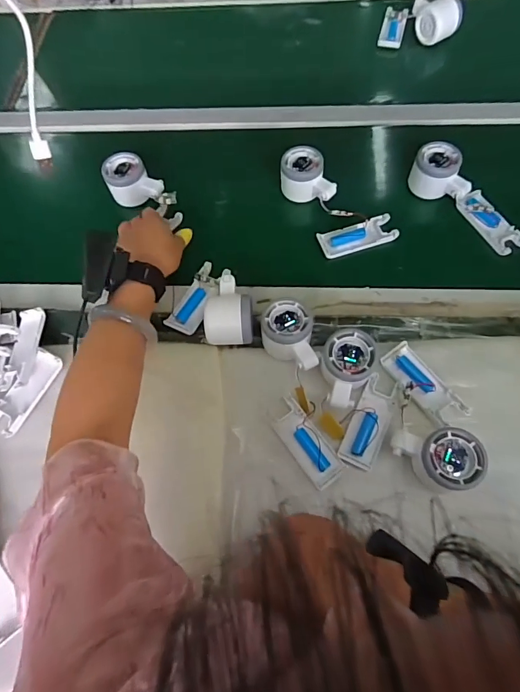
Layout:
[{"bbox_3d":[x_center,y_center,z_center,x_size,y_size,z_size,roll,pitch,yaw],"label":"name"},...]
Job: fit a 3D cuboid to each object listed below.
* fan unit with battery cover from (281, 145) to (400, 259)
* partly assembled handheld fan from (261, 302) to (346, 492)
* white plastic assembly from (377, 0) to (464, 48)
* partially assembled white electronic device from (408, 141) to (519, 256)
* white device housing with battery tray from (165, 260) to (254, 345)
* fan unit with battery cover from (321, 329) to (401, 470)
[{"bbox_3d":[0.093,-0.192,0.565,0.095,0.043,0.183,-39,84,-13],"label":"fan unit with battery cover"},{"bbox_3d":[0.040,0.048,0.446,0.067,0.047,0.202,-10,67,-1],"label":"partly assembled handheld fan"},{"bbox_3d":[0.283,-0.576,0.706,0.131,0.051,0.092,19,69,10],"label":"white plastic assembly"},{"bbox_3d":[0.287,-0.201,0.558,0.063,0.051,0.189,-42,85,-14],"label":"partially assembled white electronic device"},{"bbox_3d":[-0.049,-0.052,0.493,0.113,0.057,0.102,25,71,13],"label":"white device housing with battery tray"},{"bbox_3d":[0.110,0.056,0.436,0.087,0.046,0.139,1,67,3],"label":"fan unit with battery cover"}]

